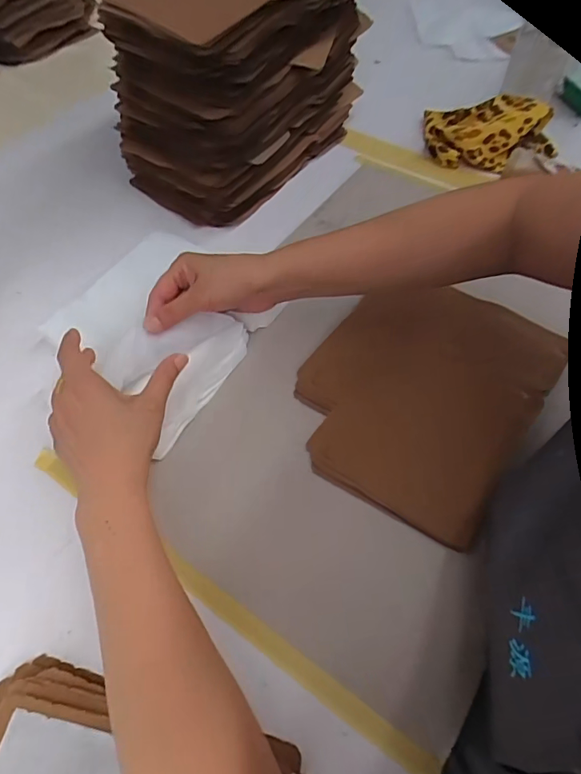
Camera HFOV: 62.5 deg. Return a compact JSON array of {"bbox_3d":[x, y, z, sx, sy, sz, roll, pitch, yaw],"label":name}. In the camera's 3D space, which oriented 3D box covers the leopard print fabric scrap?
[{"bbox_3d":[0.259,-0.326,0.618,0.166,0.065,0.084,12,57,9],"label":"leopard print fabric scrap"}]

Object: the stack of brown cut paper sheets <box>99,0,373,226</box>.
[{"bbox_3d":[-0.061,-0.360,0.557,0.194,0.211,0.279,35,65,21],"label":"stack of brown cut paper sheets"}]

